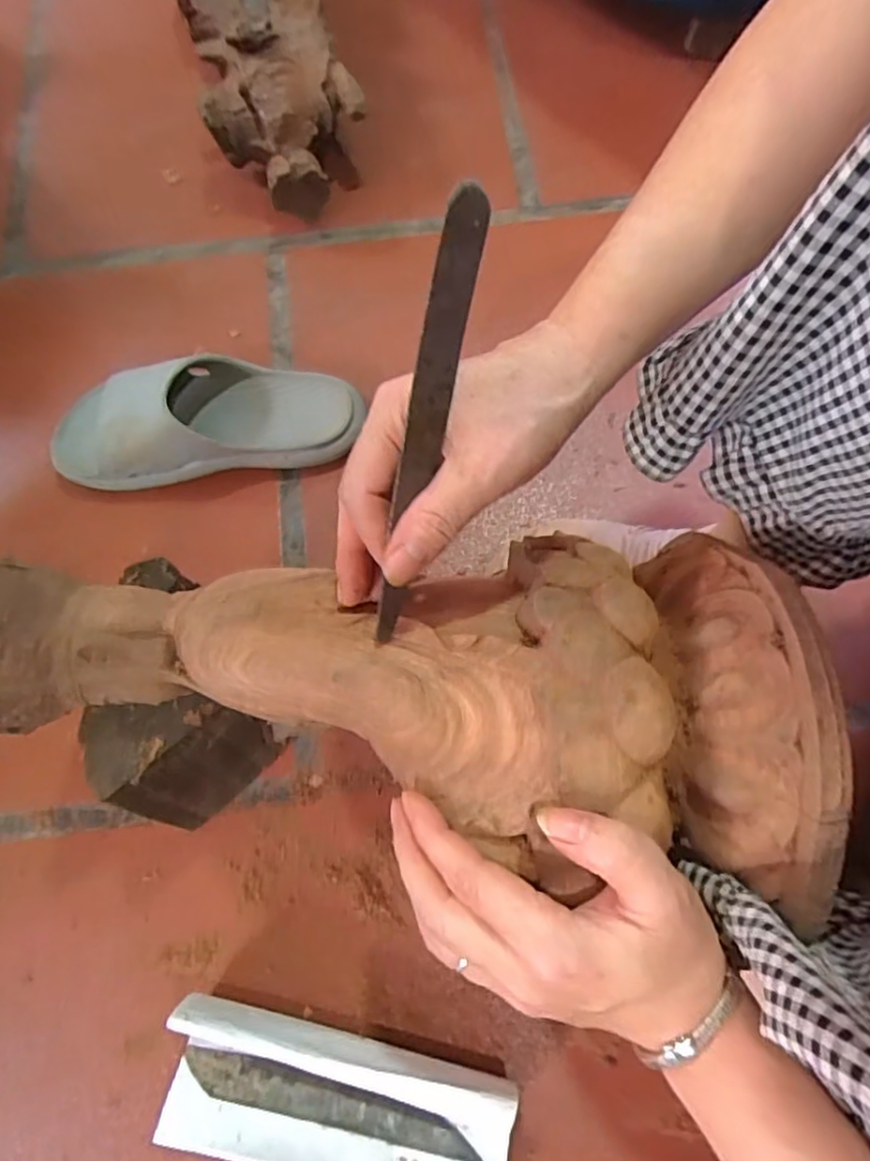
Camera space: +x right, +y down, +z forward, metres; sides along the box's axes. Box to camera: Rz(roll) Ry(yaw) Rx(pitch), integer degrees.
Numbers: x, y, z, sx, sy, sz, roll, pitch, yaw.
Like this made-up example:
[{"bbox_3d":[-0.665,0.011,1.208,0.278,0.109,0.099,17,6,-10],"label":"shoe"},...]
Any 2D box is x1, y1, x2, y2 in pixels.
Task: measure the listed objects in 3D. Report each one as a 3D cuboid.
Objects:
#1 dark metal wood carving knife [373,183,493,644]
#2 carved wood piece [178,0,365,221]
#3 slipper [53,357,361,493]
[{"bbox_3d":[-0.004,-0.056,0.249,0.018,0.171,0.006,-2,26,-31],"label":"dark metal wood carving knife"},{"bbox_3d":[-0.160,-0.506,0.604,0.136,0.112,0.343,-17,73,-4],"label":"carved wood piece"},{"bbox_3d":[-0.187,-0.135,0.519,0.240,0.066,0.089,-9,73,-1],"label":"slipper"}]

